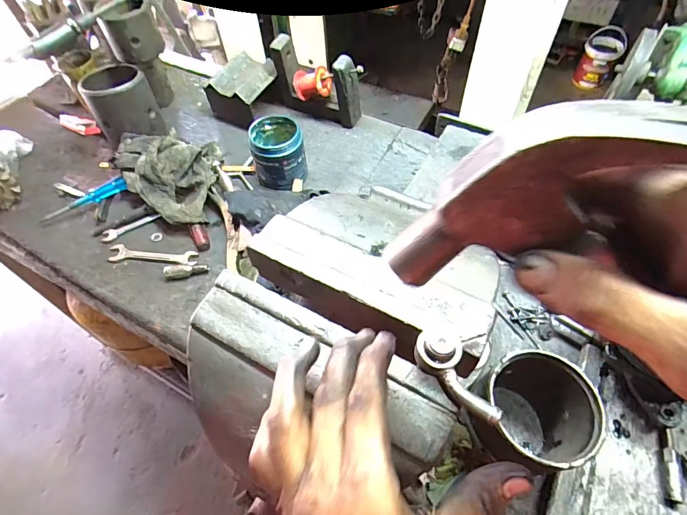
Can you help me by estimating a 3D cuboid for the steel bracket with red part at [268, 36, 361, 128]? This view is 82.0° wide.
[{"bbox_3d":[-0.053,-0.339,0.771,0.178,0.134,0.059,27,62,19],"label":"steel bracket with red part"}]

